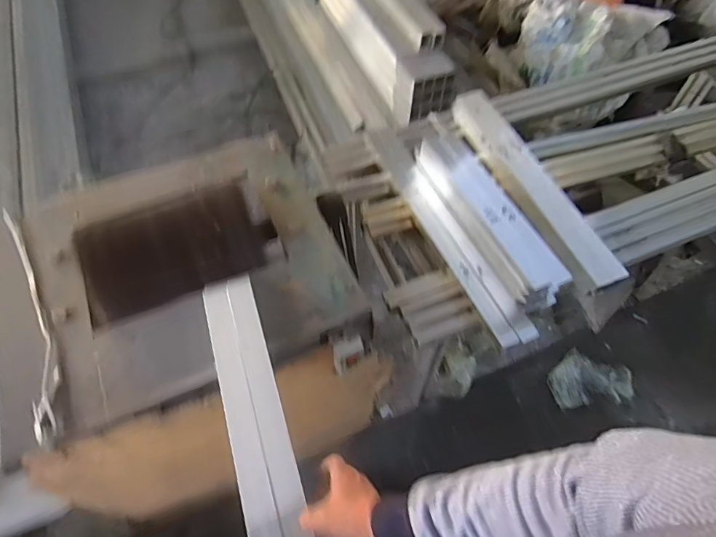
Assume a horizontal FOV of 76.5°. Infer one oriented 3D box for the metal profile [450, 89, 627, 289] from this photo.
[{"bbox_3d":[0.419,-0.223,1.126,0.086,0.083,0.646,-18,59,-12],"label":"metal profile"}]

